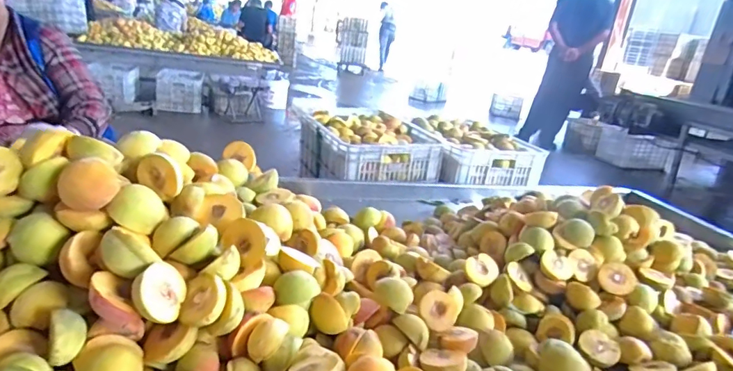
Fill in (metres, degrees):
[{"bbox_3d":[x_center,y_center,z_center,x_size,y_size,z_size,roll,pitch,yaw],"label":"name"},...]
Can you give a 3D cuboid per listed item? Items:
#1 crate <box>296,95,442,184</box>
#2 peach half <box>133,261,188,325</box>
[{"bbox_3d":[-0.001,-0.100,1.566,0.338,0.197,0.397,-2,22,-24],"label":"crate"},{"bbox_3d":[-0.228,0.118,0.509,0.029,0.060,0.057,-21,21,27],"label":"peach half"}]

